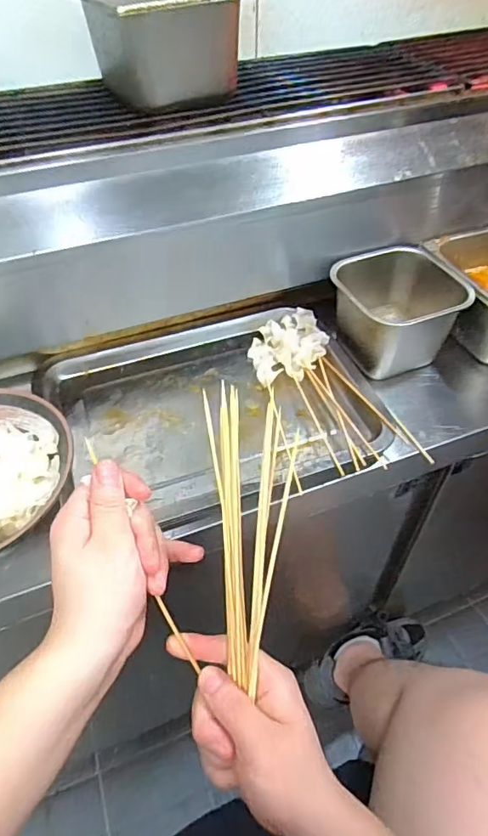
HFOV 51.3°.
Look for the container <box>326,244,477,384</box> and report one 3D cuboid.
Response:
[{"bbox_3d":[0.173,-0.130,0.611,0.128,0.093,0.136,-20,53,-17],"label":"container"}]

